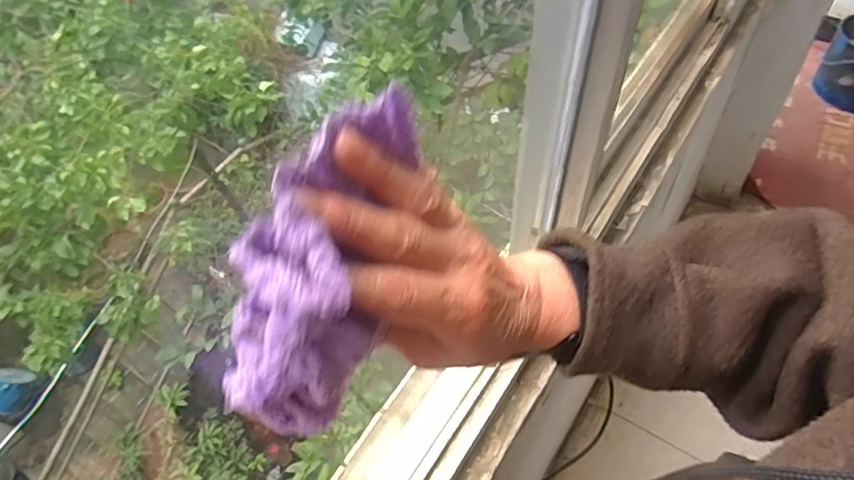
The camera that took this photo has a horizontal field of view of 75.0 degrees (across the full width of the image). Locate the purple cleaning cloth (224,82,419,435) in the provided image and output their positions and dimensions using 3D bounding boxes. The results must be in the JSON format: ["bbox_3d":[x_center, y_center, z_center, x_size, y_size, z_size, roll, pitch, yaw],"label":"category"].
[{"bbox_3d":[-0.036,0.004,0.194,0.039,0.044,0.119,13,80,13],"label":"purple cleaning cloth"}]

